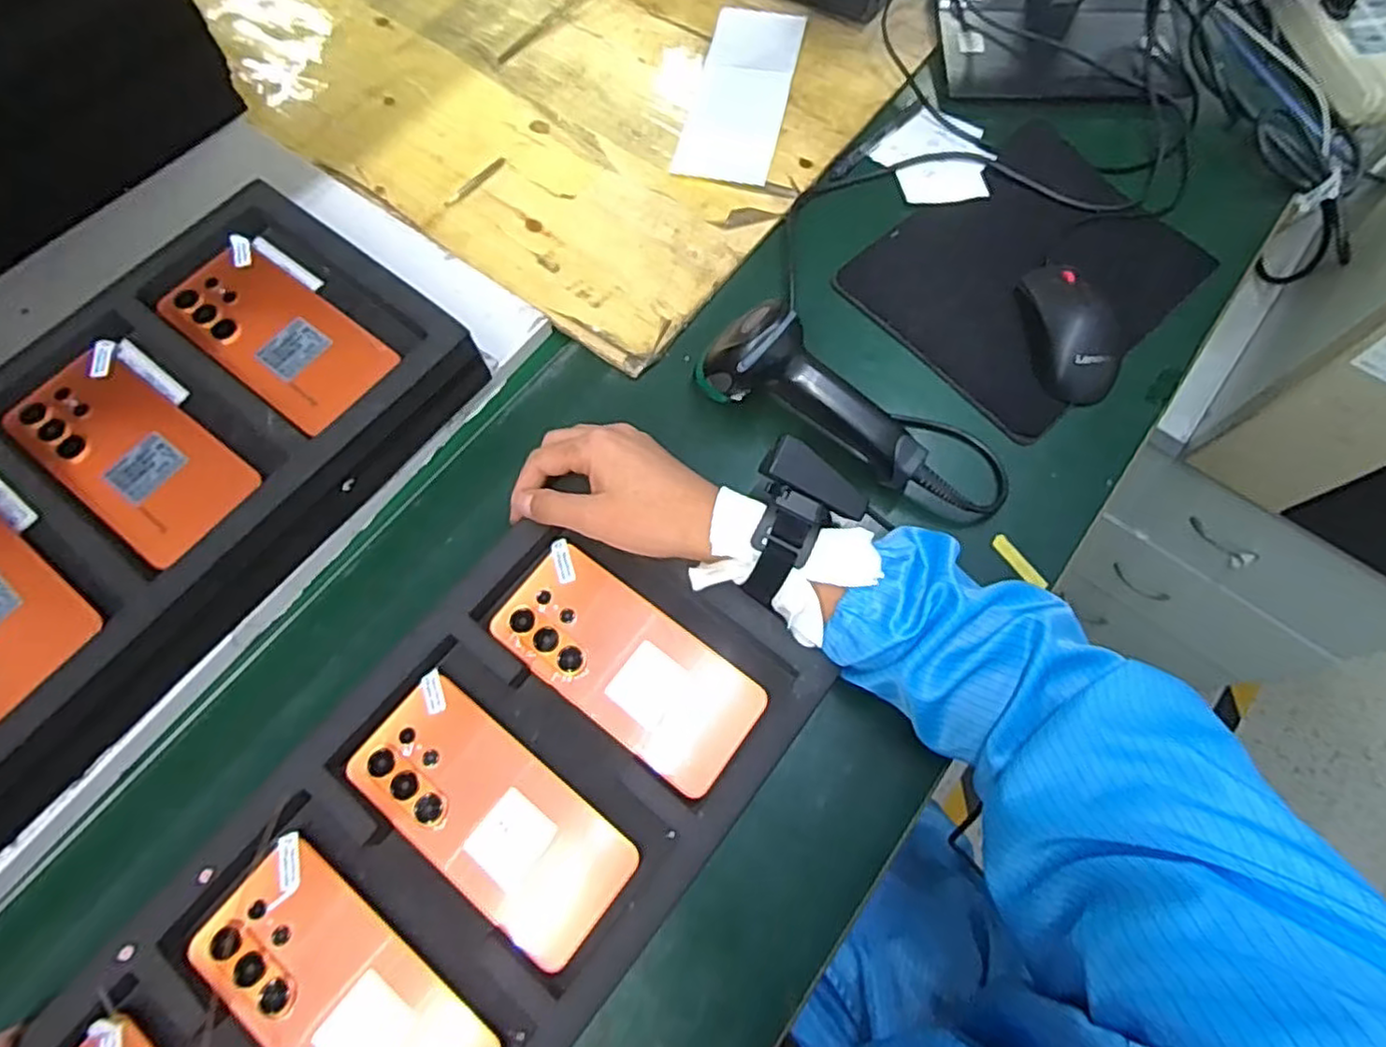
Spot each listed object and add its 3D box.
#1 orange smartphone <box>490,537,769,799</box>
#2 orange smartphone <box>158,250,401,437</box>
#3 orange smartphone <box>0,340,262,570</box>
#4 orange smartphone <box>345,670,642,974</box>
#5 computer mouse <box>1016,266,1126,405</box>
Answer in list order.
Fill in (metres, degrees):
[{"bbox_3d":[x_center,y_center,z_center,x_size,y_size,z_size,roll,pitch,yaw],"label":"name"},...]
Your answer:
[{"bbox_3d":[-0.041,0.087,0.428,0.169,0.005,0.077,36,73,12],"label":"orange smartphone"},{"bbox_3d":[-0.280,-0.129,0.461,0.160,0.009,0.080,36,73,12],"label":"orange smartphone"},{"bbox_3d":[-0.349,-0.044,0.427,0.170,0.016,0.077,36,73,12],"label":"orange smartphone"},{"bbox_3d":[-0.117,0.168,0.398,0.169,0.010,0.082,35,73,12],"label":"orange smartphone"},{"bbox_3d":[0.286,-0.146,0.519,0.054,0.031,0.111,-3,69,-1],"label":"computer mouse"}]

